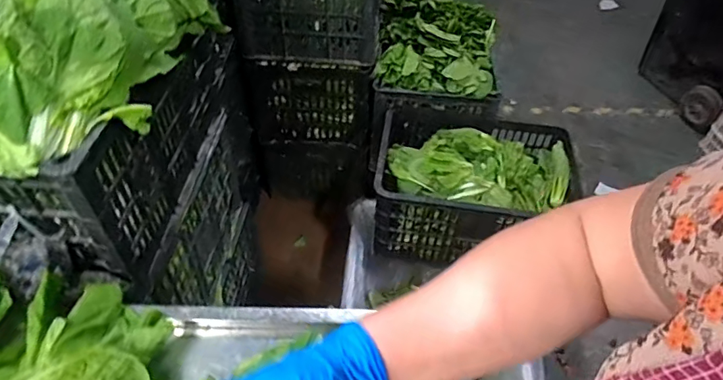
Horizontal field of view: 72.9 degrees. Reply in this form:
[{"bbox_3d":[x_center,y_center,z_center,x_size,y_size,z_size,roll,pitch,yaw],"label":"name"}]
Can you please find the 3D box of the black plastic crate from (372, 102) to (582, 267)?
[{"bbox_3d":[0.294,-0.011,1.314,0.474,0.231,0.352,7,49,5],"label":"black plastic crate"}]

